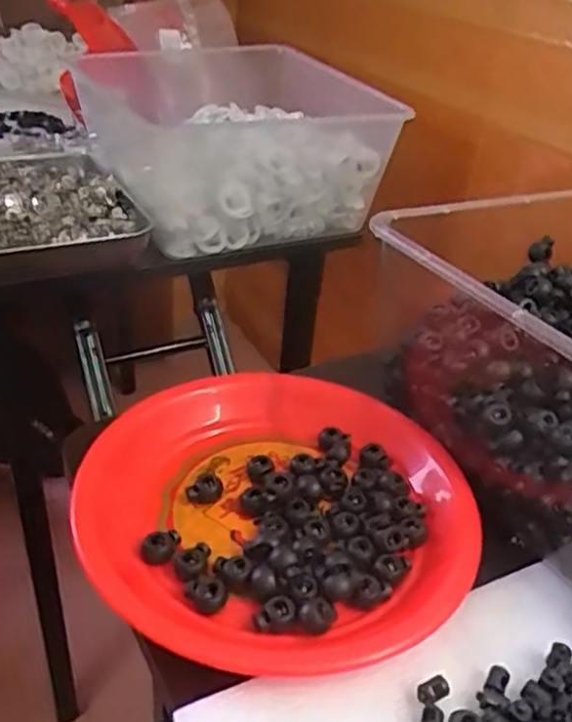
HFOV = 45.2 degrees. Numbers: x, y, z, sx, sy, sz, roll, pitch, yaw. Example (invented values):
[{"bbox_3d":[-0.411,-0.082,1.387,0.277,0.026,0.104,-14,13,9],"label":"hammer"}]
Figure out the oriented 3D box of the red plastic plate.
[{"bbox_3d":[-0.002,0.080,0.414,0.217,0.032,0.227,4,34,-2],"label":"red plastic plate"}]

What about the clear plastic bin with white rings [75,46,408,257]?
[{"bbox_3d":[-0.070,-0.270,0.837,0.283,0.147,0.367,-9,36,-21],"label":"clear plastic bin with white rings"}]

